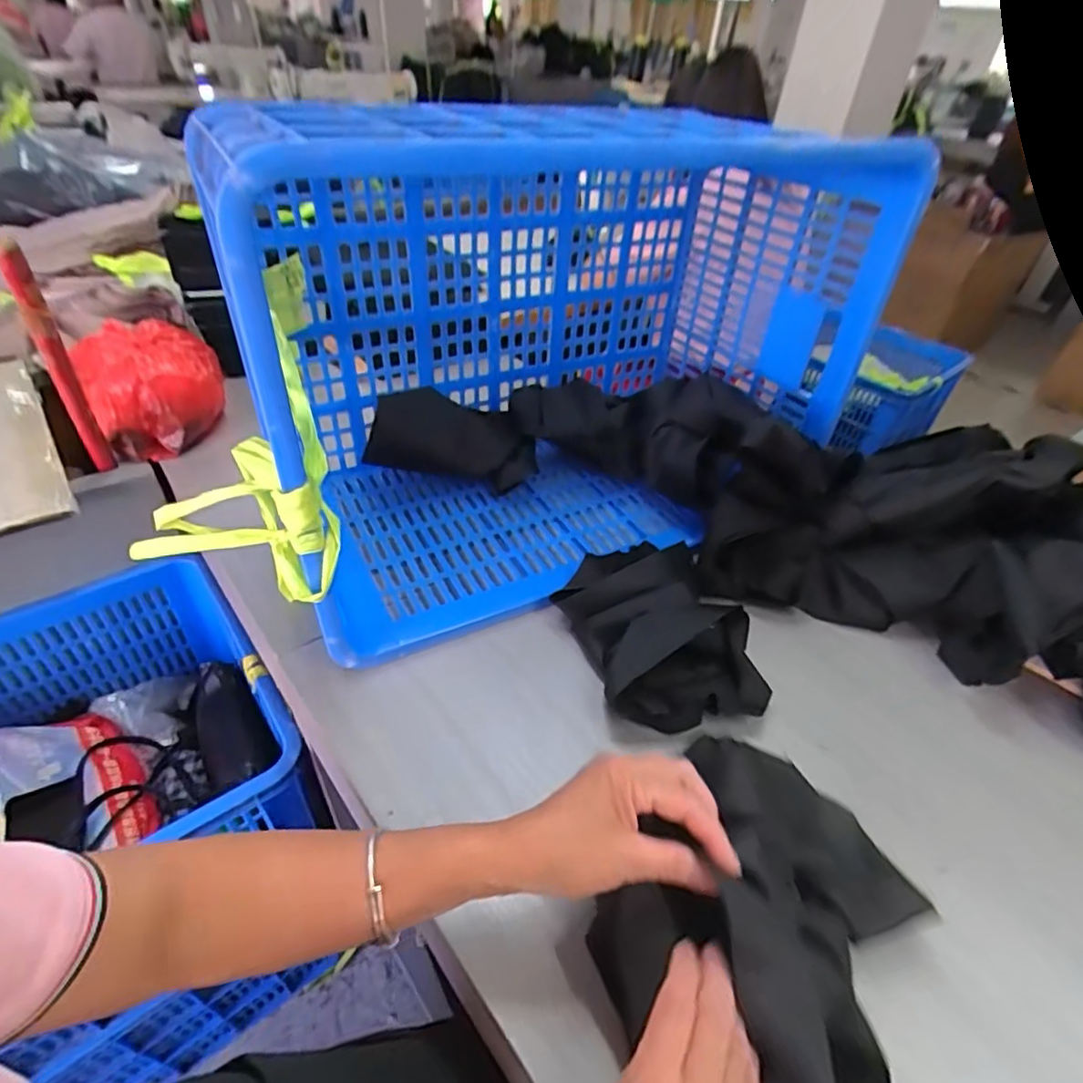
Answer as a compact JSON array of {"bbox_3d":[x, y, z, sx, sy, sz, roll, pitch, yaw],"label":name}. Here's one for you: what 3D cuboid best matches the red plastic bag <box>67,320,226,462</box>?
[{"bbox_3d":[-0.527,-0.215,0.816,0.160,0.113,0.172,-22,48,-27],"label":"red plastic bag"}]

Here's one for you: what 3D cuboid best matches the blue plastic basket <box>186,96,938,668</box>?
[{"bbox_3d":[0.025,-0.204,0.653,0.600,0.399,0.338,-16,45,-22],"label":"blue plastic basket"}]

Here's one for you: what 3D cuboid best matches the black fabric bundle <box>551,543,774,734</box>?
[{"bbox_3d":[0.114,0.090,0.576,0.157,0.054,0.187,-9,43,-16],"label":"black fabric bundle"}]

